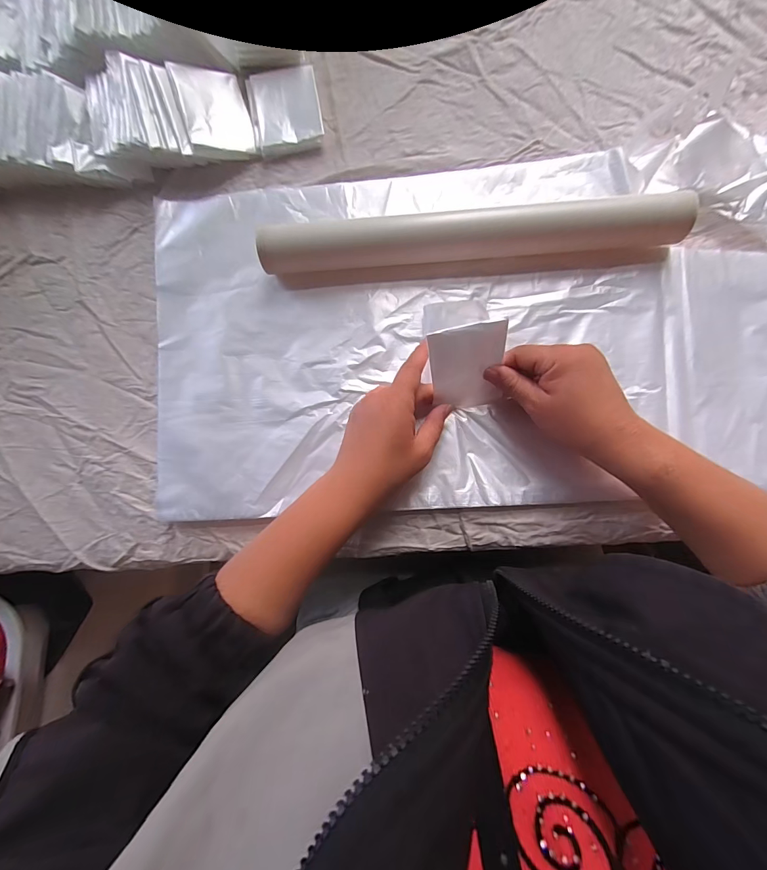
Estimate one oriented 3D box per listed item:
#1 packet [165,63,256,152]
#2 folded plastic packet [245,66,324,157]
[{"bbox_3d":[-0.167,-0.322,0.360,0.062,0.004,0.083,-16,88,-26],"label":"packet"},{"bbox_3d":[-0.097,-0.326,0.368,0.067,0.016,0.077,-12,83,3],"label":"folded plastic packet"}]

